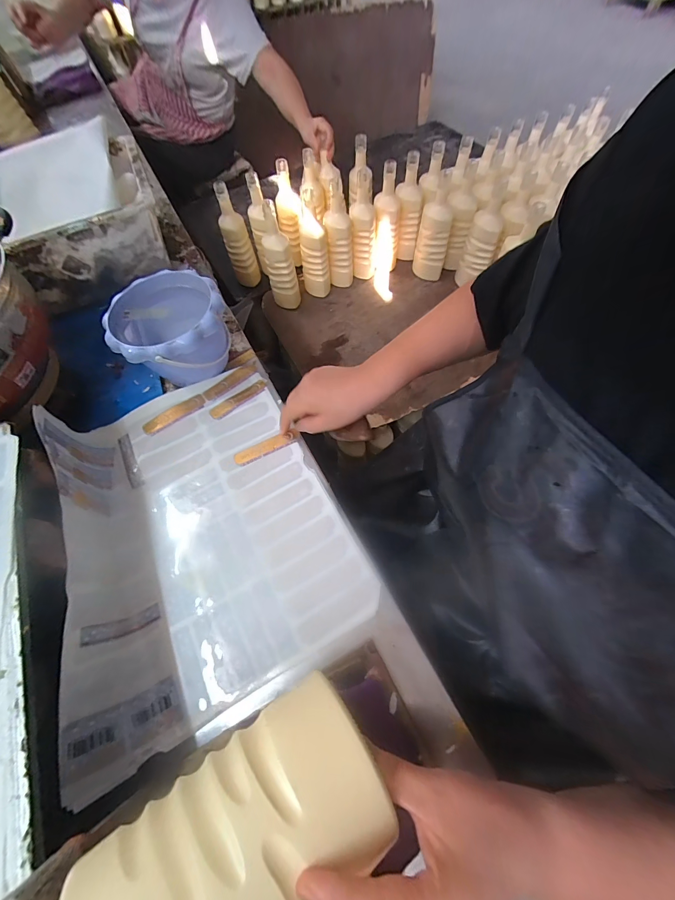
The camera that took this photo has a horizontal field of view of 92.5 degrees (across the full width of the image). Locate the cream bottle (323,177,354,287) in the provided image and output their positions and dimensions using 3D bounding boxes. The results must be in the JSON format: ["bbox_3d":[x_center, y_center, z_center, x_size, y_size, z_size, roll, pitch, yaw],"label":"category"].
[{"bbox_3d":[0.005,-0.601,0.930,0.078,0.270,0.076,-4,62,1],"label":"cream bottle"}]

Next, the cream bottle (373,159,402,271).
[{"bbox_3d":[0.148,-0.673,0.968,0.077,0.280,0.098,4,62,5],"label":"cream bottle"}]

